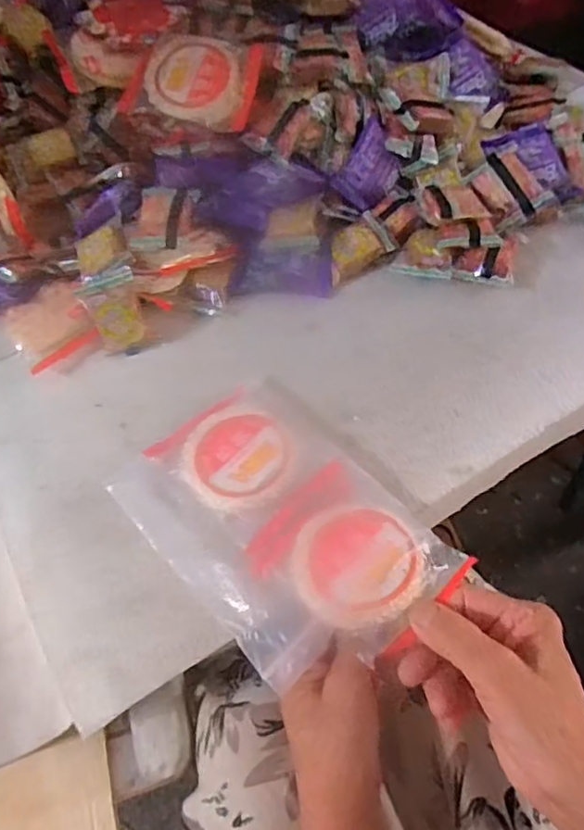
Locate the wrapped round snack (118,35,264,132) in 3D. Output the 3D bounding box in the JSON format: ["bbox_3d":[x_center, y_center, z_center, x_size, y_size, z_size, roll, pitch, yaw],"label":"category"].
[{"bbox_3d":[-0.083,-0.284,0.511,0.107,0.018,0.080,14,81,7],"label":"wrapped round snack"}]

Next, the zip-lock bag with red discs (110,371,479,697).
[{"bbox_3d":[-0.008,0.063,0.382,0.137,0.025,0.204,-37,61,-19],"label":"zip-lock bag with red discs"}]

